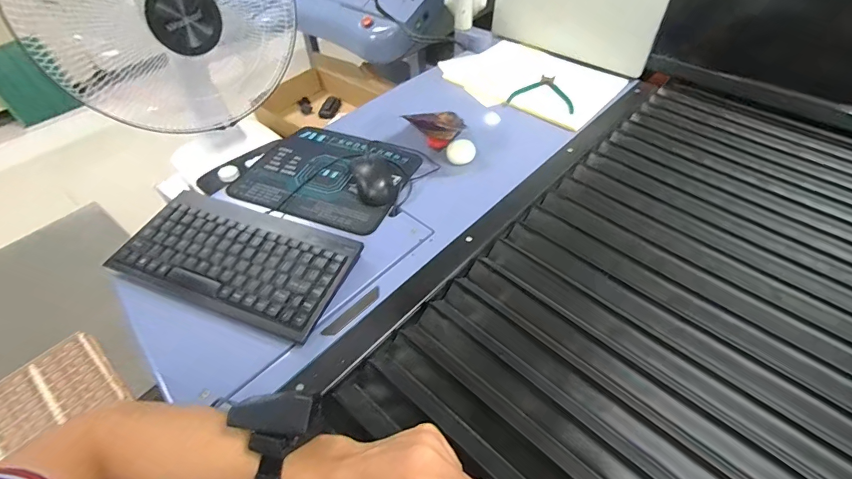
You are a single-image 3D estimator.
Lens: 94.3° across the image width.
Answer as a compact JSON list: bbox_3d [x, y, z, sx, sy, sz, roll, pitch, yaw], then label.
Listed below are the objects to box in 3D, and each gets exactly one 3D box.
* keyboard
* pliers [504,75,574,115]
[{"bbox_3d":[-0.244,0.022,0.505,0.289,0.025,0.143,16,52,12],"label":"keyboard"},{"bbox_3d":[0.228,-0.299,0.795,0.127,0.007,0.136,9,51,7],"label":"pliers"}]

